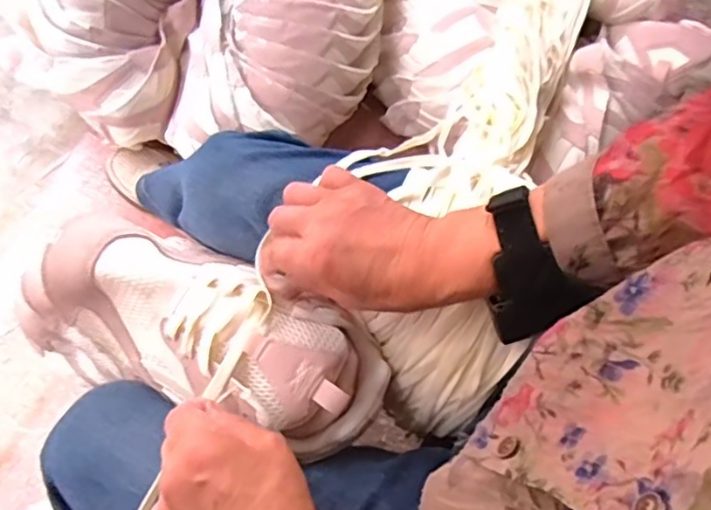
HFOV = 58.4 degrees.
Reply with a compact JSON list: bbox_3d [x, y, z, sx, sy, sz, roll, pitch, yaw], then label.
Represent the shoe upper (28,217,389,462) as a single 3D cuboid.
[{"bbox_3d":[-0.091,0.055,0.426,0.230,0.073,0.100,28,78,-7],"label":"shoe upper"}]

